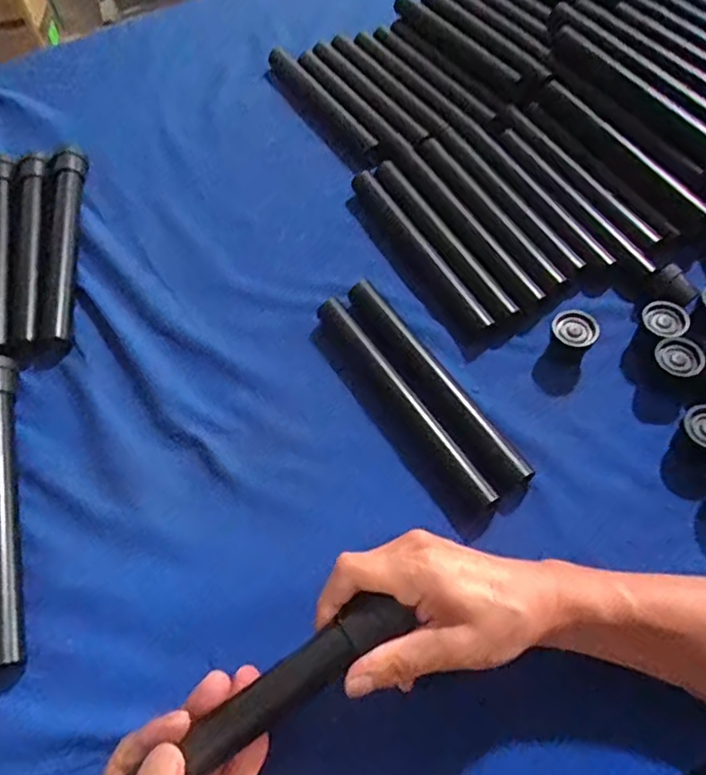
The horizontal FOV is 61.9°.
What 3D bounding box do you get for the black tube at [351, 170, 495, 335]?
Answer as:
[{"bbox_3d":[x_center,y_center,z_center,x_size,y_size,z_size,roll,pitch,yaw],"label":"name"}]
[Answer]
[{"bbox_3d":[0.058,-0.129,0.552,0.022,0.019,0.218,-27,61,-12],"label":"black tube"}]

